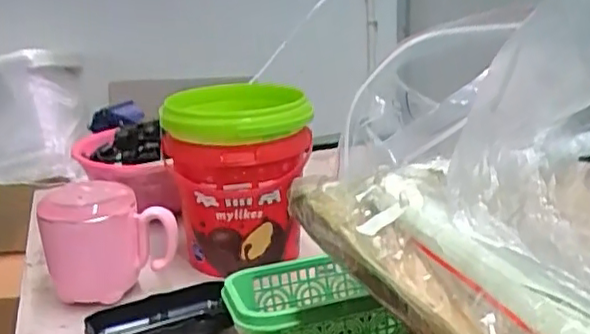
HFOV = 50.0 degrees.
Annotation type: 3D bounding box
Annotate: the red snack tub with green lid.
[{"bbox_3d":[-0.053,0.010,0.602,0.128,0.154,0.137,-4,18,-6],"label":"red snack tub with green lid"}]

